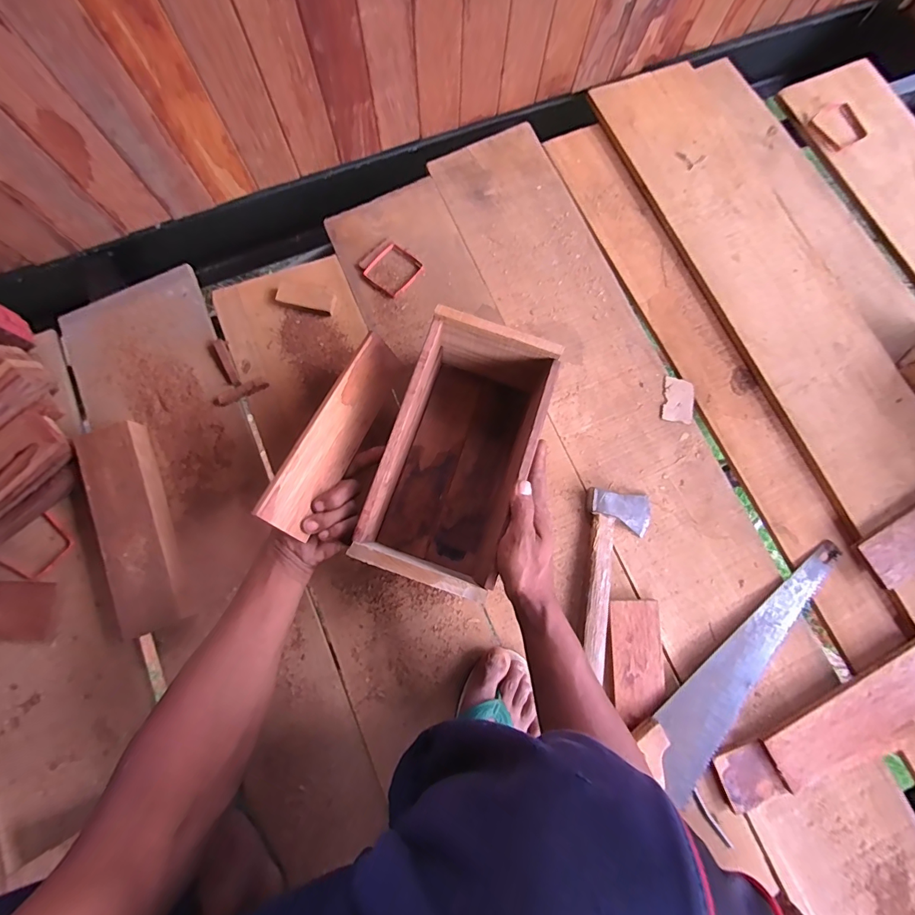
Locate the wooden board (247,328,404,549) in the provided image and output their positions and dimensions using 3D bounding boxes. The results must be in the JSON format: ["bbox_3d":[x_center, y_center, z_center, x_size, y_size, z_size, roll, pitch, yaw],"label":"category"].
[{"bbox_3d":[-0.134,-0.033,0.485,0.007,0.065,0.256,-1,54,38],"label":"wooden board"}]

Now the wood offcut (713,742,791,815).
[{"bbox_3d":[0.360,0.398,0.523,0.071,0.020,0.067,-19,79,-4],"label":"wood offcut"}]

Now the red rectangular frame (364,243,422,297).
[{"bbox_3d":[-0.096,-0.284,0.641,0.067,0.006,0.073,37,81,7],"label":"red rectangular frame"}]

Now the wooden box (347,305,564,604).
[{"bbox_3d":[0.004,-0.003,0.508,0.148,0.133,0.288,19,79,4],"label":"wooden box"}]

